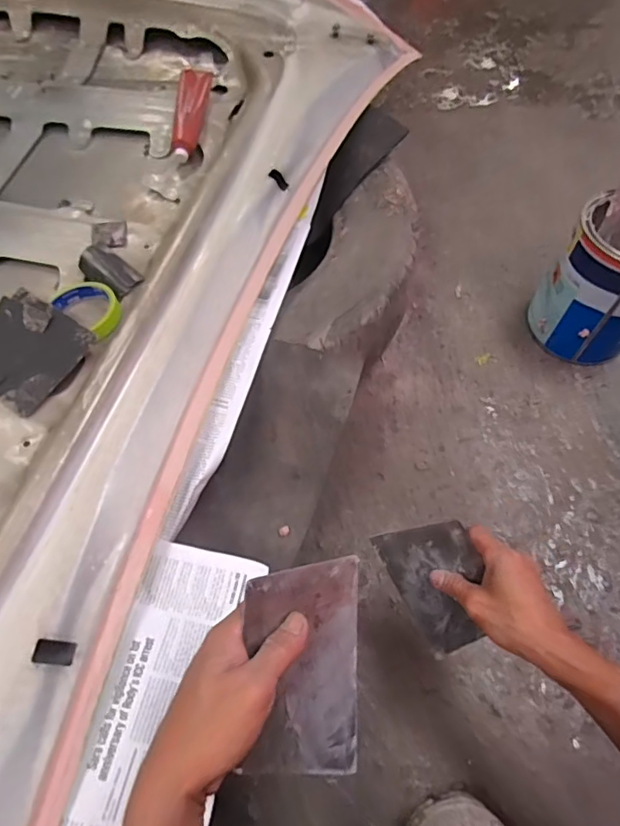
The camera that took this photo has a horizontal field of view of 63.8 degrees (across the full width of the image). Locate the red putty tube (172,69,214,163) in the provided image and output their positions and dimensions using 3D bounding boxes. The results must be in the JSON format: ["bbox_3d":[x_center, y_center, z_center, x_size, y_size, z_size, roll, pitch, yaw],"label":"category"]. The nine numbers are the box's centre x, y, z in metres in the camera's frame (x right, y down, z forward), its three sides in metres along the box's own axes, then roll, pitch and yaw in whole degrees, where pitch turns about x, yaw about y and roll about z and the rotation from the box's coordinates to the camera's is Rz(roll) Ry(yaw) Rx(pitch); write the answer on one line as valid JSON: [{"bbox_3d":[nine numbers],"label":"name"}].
[{"bbox_3d":[-0.176,-0.453,0.749,0.049,0.038,0.170,0,60,-1],"label":"red putty tube"}]

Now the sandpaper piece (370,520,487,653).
[{"bbox_3d":[0.134,0.178,0.511,0.093,0.009,0.131,-26,88,29],"label":"sandpaper piece"}]

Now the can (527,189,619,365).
[{"bbox_3d":[0.462,-0.205,0.781,0.161,0.212,0.176,31,64,14],"label":"can"}]

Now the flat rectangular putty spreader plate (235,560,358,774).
[{"bbox_3d":[-0.005,0.174,0.348,0.094,0.004,0.137,13,70,-31],"label":"flat rectangular putty spreader plate"}]

